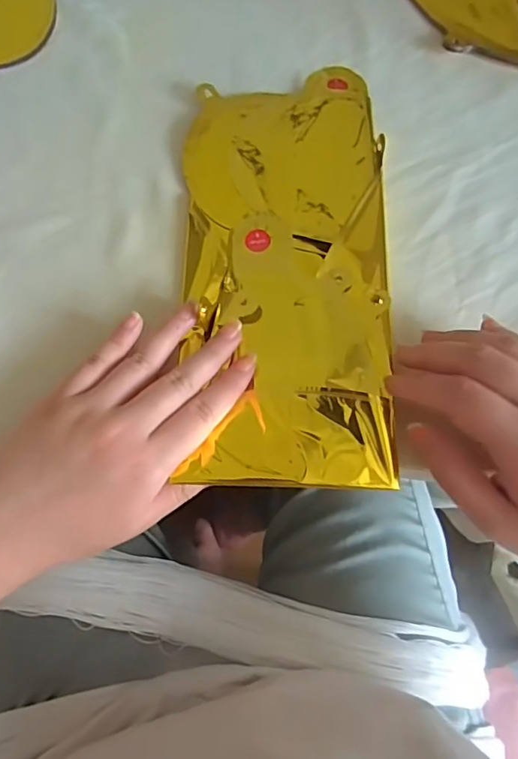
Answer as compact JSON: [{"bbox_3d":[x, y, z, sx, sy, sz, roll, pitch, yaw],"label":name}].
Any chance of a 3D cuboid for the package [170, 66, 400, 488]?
[{"bbox_3d":[0.018,-0.072,0.316,0.120,0.012,0.265,-2,73,-2],"label":"package"}]

